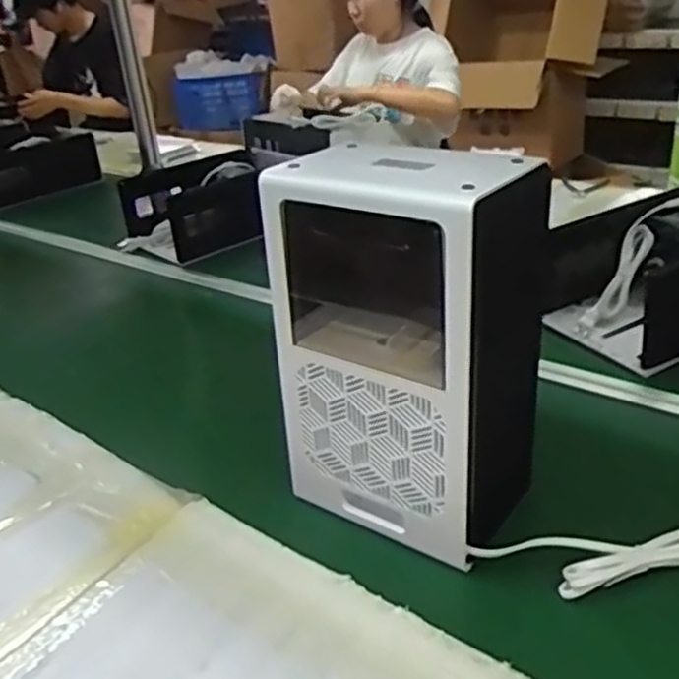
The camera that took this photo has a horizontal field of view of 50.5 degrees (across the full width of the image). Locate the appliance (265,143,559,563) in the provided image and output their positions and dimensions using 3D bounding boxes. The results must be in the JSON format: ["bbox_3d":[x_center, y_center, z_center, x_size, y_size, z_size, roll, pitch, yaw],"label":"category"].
[{"bbox_3d":[0.068,0.011,0.658,0.216,0.339,0.152,13,32,31],"label":"appliance"}]

